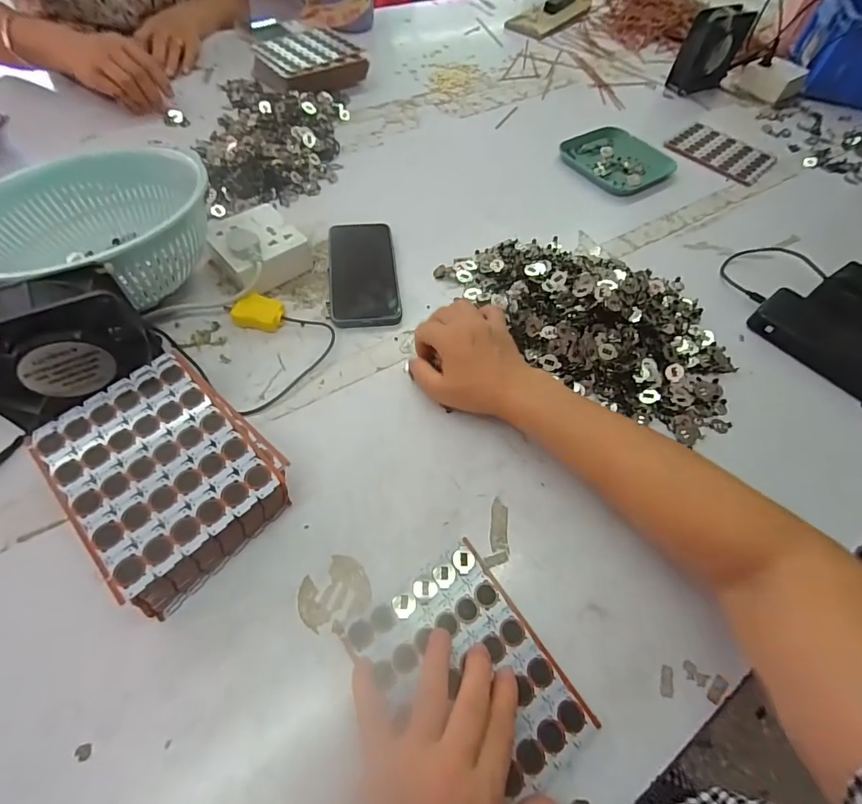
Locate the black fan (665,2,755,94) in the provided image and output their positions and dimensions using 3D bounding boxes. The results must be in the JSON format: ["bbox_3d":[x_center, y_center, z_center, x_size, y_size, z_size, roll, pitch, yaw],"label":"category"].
[{"bbox_3d":[0.507,-0.636,0.792,0.132,0.112,0.044,-20,62,-16],"label":"black fan"}]

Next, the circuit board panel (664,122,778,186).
[{"bbox_3d":[0.470,-0.406,0.708,0.105,0.008,0.148,-37,68,-24],"label":"circuit board panel"}]

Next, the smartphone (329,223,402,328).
[{"bbox_3d":[-0.078,-0.151,0.508,0.077,0.012,0.158,-5,59,-7],"label":"smartphone"}]

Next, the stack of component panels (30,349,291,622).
[{"bbox_3d":[-0.197,0.053,0.338,0.122,0.061,0.157,-37,68,-23],"label":"stack of component panels"}]

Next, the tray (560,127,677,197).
[{"bbox_3d":[0.290,-0.379,0.680,0.137,0.014,0.149,-28,65,-20],"label":"tray"}]

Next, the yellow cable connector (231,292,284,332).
[{"bbox_3d":[-0.180,-0.092,0.458,0.050,0.027,0.031,11,58,2],"label":"yellow cable connector"}]

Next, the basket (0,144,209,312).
[{"bbox_3d":[-0.321,-0.152,0.427,0.203,0.119,0.193,2,58,-3],"label":"basket"}]

